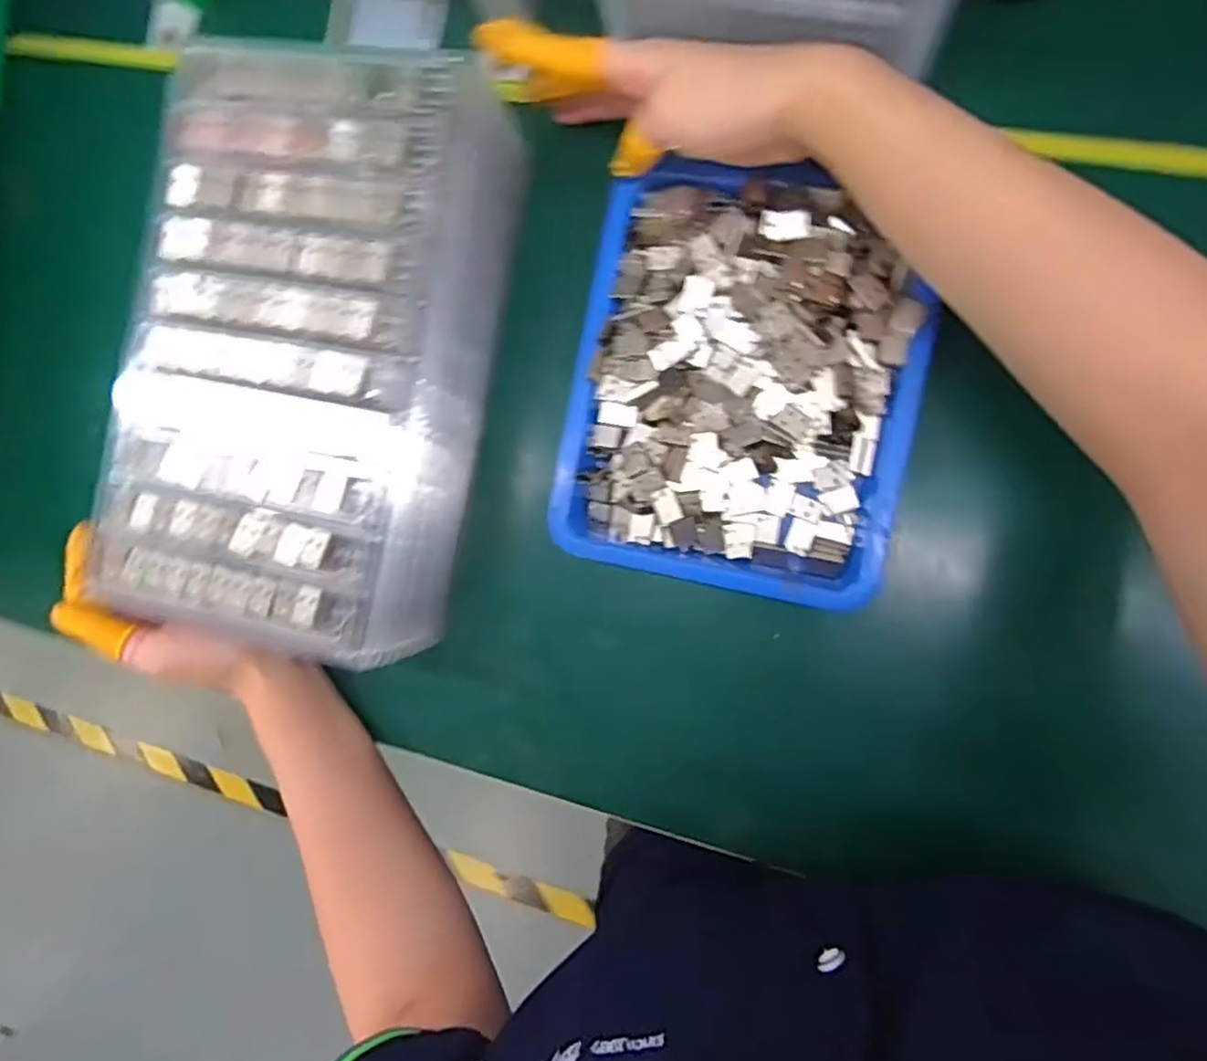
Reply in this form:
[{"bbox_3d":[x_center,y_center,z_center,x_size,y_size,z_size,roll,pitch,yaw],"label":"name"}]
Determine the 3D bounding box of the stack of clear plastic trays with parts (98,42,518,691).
[{"bbox_3d":[-0.153,-0.094,0.383,0.170,0.079,0.291,13,94,9],"label":"stack of clear plastic trays with parts"}]

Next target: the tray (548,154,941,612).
[{"bbox_3d":[0.071,-0.075,0.371,0.171,0.029,0.205,11,91,12],"label":"tray"}]

